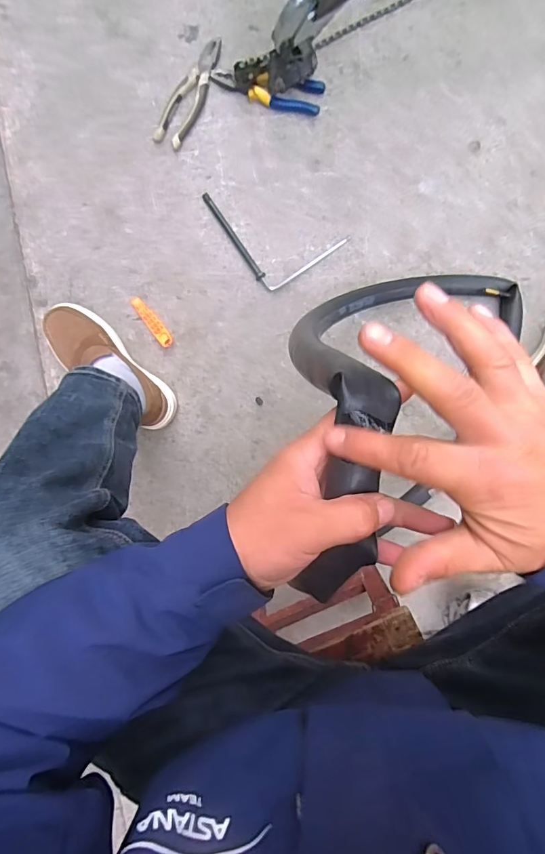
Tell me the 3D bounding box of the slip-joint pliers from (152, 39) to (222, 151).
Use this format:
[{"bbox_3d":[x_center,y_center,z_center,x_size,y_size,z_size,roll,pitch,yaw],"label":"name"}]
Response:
[{"bbox_3d":[-0.142,-0.568,0.749,0.056,0.010,0.183,30,96,1],"label":"slip-joint pliers"}]

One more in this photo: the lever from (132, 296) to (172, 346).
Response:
[{"bbox_3d":[-0.216,-0.189,0.791,0.023,0.019,0.107,-38,92,6],"label":"lever"}]

